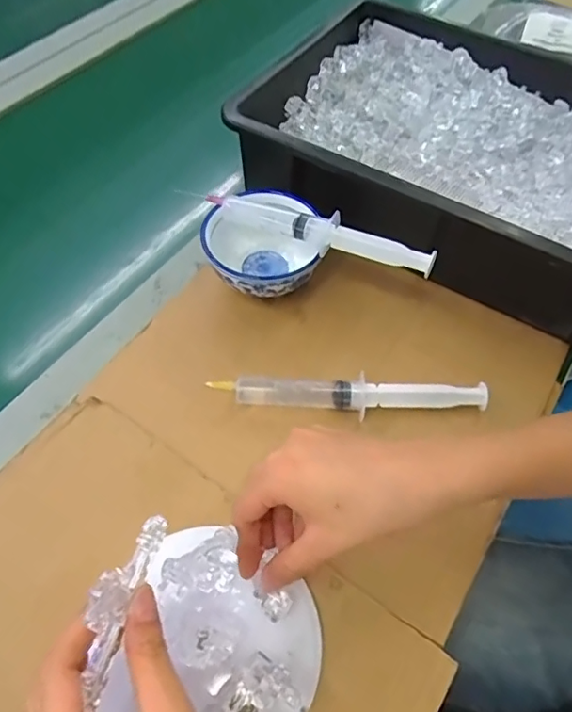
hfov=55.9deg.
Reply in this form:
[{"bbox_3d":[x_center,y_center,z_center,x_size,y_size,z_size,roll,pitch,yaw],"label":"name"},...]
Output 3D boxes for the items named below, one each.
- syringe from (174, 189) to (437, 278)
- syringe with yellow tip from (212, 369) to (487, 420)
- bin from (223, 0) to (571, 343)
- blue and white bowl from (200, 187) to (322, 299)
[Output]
[{"bbox_3d":[0.016,-0.103,0.428,0.204,0.027,0.024,23,60,13],"label":"syringe"},{"bbox_3d":[0.048,0.028,0.398,0.196,0.017,0.028,-1,57,-2],"label":"syringe with yellow tip"},{"bbox_3d":[0.184,-0.183,0.501,0.416,0.089,0.277,28,61,15],"label":"bin"},{"bbox_3d":[-0.022,-0.088,0.454,0.090,0.051,0.107,1,57,-1],"label":"blue and white bowl"}]

